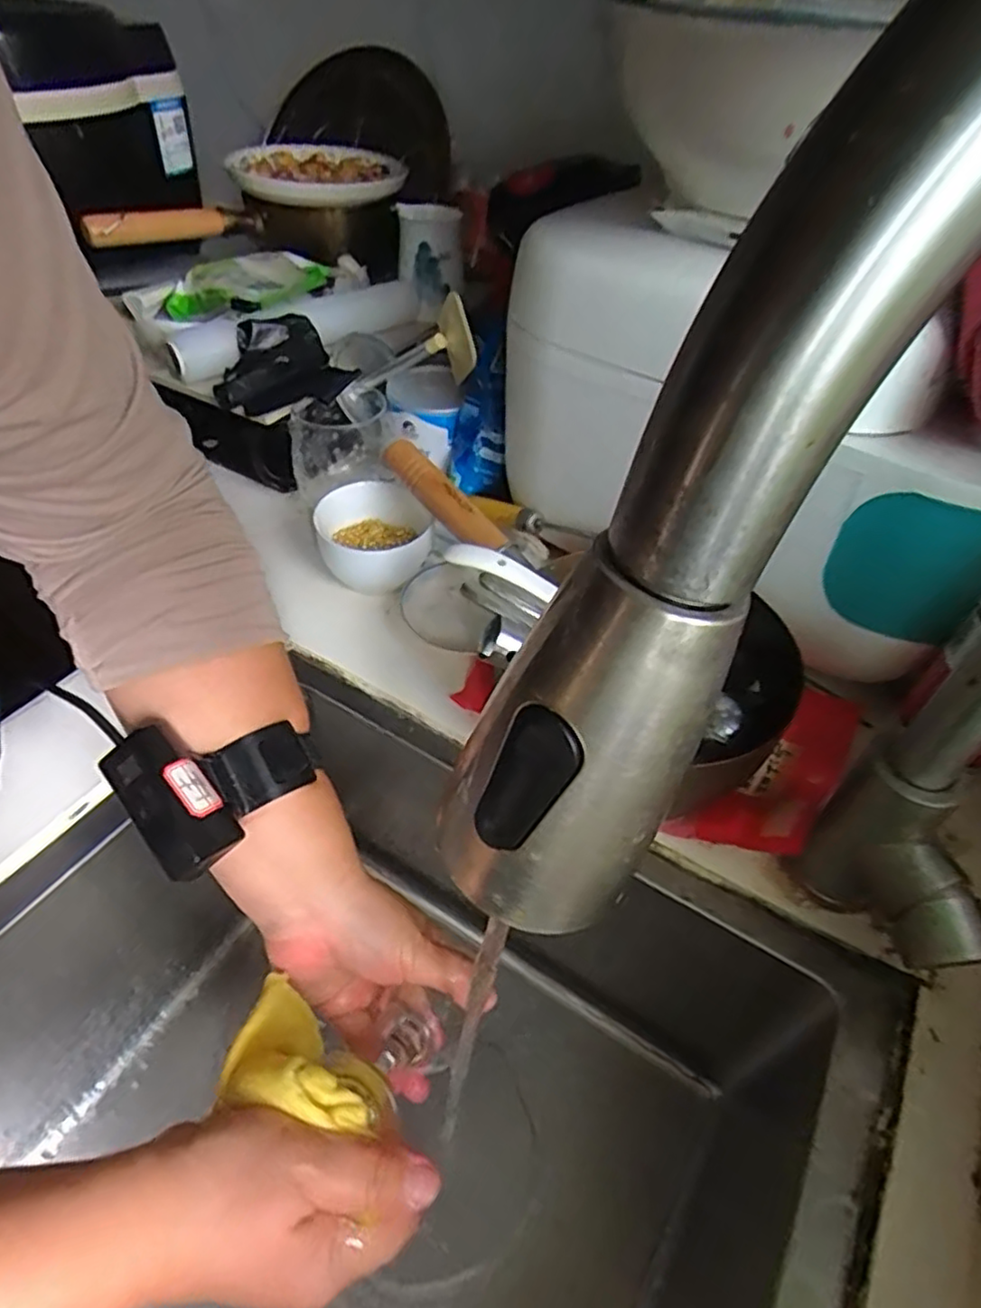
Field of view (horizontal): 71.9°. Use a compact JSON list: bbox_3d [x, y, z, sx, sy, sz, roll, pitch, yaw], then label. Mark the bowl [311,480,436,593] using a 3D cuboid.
[{"bbox_3d":[-0.094,-0.093,0.543,0.089,0.052,0.082,2,45,-2],"label":"bowl"}]

